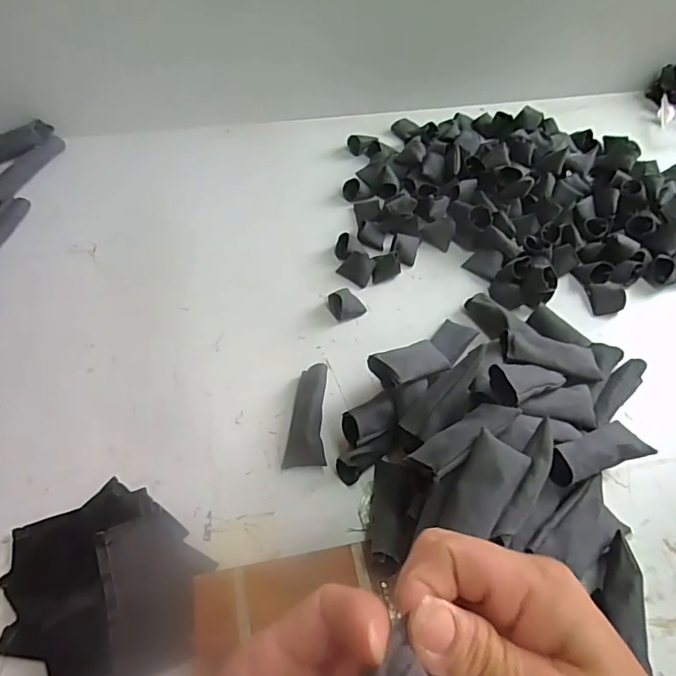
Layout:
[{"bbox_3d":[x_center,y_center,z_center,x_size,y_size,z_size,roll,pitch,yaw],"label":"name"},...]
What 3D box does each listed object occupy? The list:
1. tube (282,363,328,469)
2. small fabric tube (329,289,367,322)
[{"bbox_3d":[-0.029,0.076,0.493,0.037,0.031,0.102,5,55,0],"label":"tube"},{"bbox_3d":[0.010,-0.043,0.584,0.038,0.025,0.037,-25,60,-19],"label":"small fabric tube"}]

